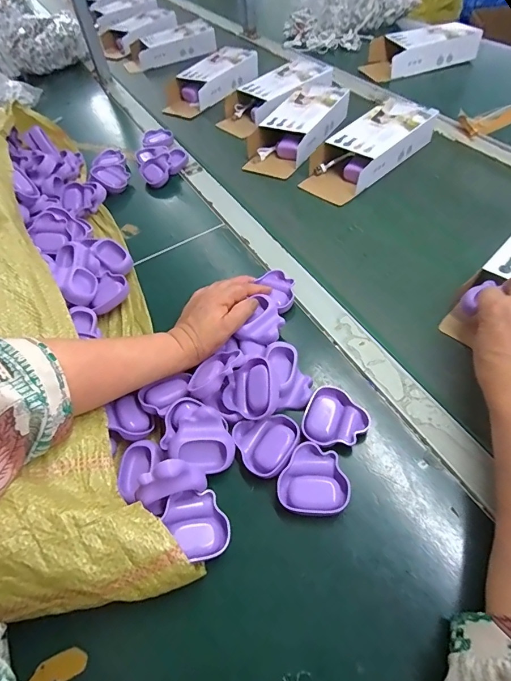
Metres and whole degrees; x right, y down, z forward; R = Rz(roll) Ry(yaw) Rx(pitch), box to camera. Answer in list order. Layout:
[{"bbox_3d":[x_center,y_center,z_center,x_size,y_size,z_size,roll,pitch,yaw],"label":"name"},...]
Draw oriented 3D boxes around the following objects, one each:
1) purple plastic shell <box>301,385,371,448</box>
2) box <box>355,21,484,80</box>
[{"bbox_3d":[0.078,0.082,0.394,0.061,0.015,0.061,-39,60,-21],"label":"purple plastic shell"},{"bbox_3d":[0.367,-0.647,0.867,0.227,0.069,0.111,-14,55,-5],"label":"box"}]

